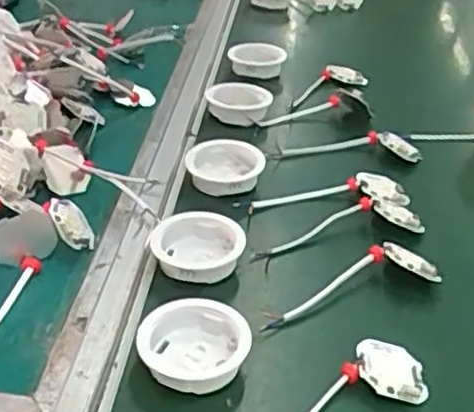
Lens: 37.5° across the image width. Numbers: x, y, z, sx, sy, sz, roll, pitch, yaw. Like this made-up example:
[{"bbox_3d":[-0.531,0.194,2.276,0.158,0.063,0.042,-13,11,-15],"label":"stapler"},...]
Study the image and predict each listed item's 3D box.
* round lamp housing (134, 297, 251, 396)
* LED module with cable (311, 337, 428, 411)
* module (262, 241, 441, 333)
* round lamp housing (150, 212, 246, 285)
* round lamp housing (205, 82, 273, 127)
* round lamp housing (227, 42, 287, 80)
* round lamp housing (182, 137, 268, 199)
[{"bbox_3d":[-0.029,0.091,0.464,0.070,0.021,0.063,12,35,10],"label":"round lamp housing"},{"bbox_3d":[0.068,0.132,0.428,0.051,0.014,0.160,27,40,28],"label":"LED module with cable"},{"bbox_3d":[0.081,0.057,0.533,0.148,0.023,0.044,-10,37,-20],"label":"module"},{"bbox_3d":[-0.032,0.032,0.551,0.071,0.018,0.070,4,35,-2],"label":"round lamp housing"},{"bbox_3d":[0.002,-0.115,0.775,0.071,0.022,0.070,4,35,-2],"label":"round lamp housing"},{"bbox_3d":[0.024,-0.187,0.876,0.068,0.027,0.062,4,35,-2],"label":"round lamp housing"},{"bbox_3d":[-0.012,-0.036,0.657,0.070,0.021,0.075,4,35,-2],"label":"round lamp housing"}]

